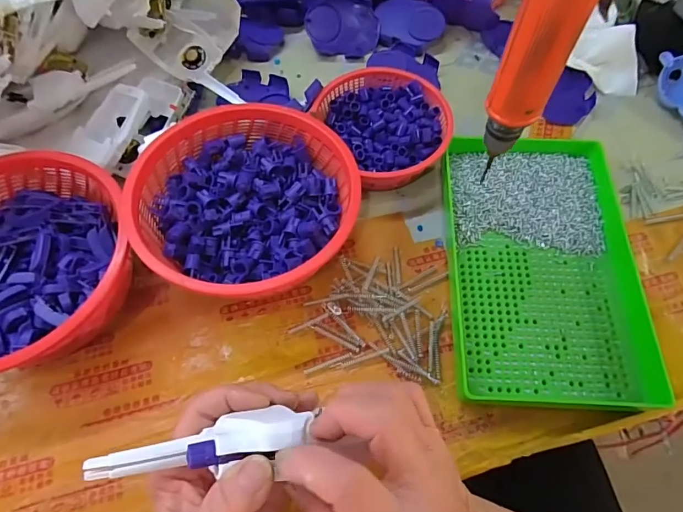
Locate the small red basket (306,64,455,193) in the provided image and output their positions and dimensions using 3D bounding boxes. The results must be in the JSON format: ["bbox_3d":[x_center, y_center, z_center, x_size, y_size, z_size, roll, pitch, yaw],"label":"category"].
[{"bbox_3d":[0.046,-0.130,0.440,0.113,0.051,0.137,-30,67,-15],"label":"small red basket"}]

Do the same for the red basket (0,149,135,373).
[{"bbox_3d":[-0.253,0.011,0.357,0.176,0.080,0.168,0,63,-1],"label":"red basket"}]

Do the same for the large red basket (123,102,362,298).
[{"bbox_3d":[-0.078,-0.045,0.381,0.175,0.079,0.166,0,63,-1],"label":"large red basket"}]

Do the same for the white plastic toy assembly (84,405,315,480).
[{"bbox_3d":[-0.073,0.101,0.230,0.111,0.021,0.022,-11,64,0],"label":"white plastic toy assembly"}]

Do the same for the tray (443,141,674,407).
[{"bbox_3d":[0.172,0.001,0.381,0.154,0.032,0.247,3,63,1],"label":"tray"}]

